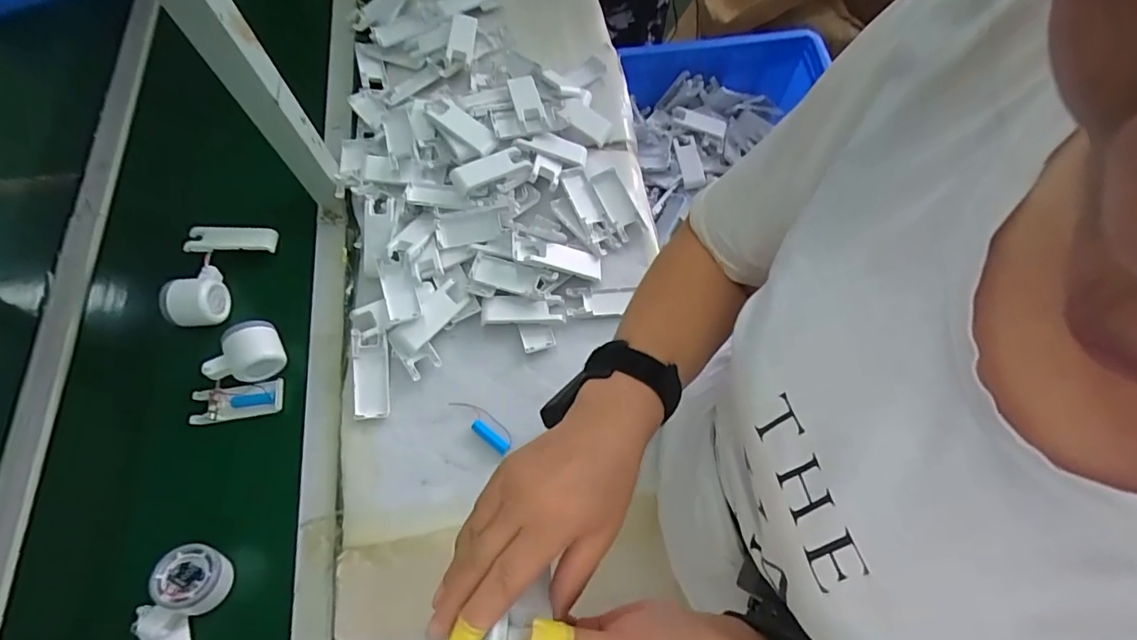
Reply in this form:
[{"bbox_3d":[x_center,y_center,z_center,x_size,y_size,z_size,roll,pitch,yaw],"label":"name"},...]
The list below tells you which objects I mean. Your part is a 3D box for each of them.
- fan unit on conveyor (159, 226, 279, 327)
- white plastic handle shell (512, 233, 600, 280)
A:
[{"bbox_3d":[-0.444,-0.060,0.670,0.095,0.048,0.142,2,67,2],"label":"fan unit on conveyor"},{"bbox_3d":[-0.014,-0.081,0.684,0.121,0.017,0.037,15,66,-17],"label":"white plastic handle shell"}]

